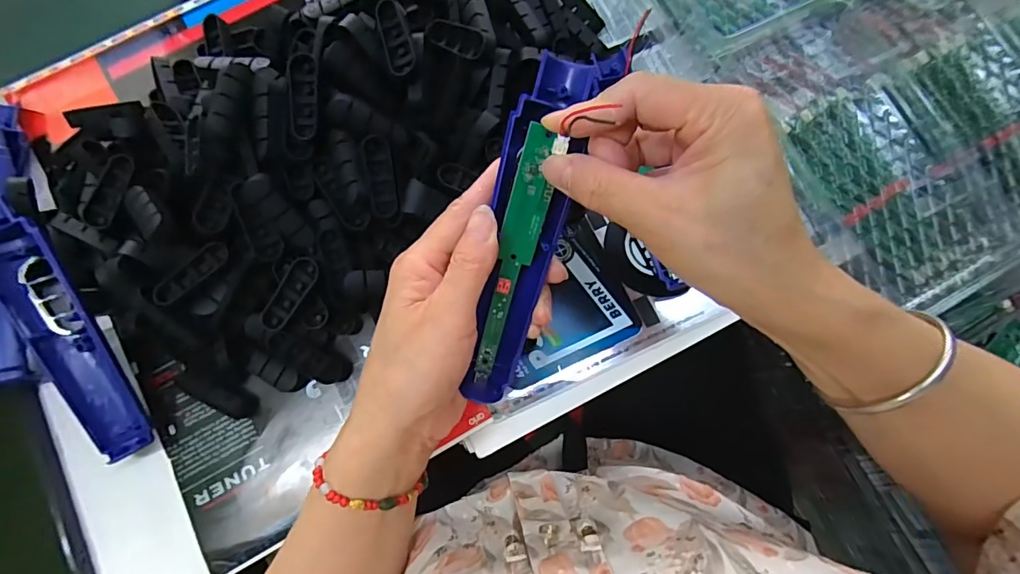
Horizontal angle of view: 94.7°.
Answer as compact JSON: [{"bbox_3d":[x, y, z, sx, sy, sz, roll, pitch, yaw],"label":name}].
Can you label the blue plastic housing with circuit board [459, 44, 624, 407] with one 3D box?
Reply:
[{"bbox_3d":[0.009,-0.022,0.237,0.041,0.021,0.180,15,109,4],"label":"blue plastic housing with circuit board"}]

